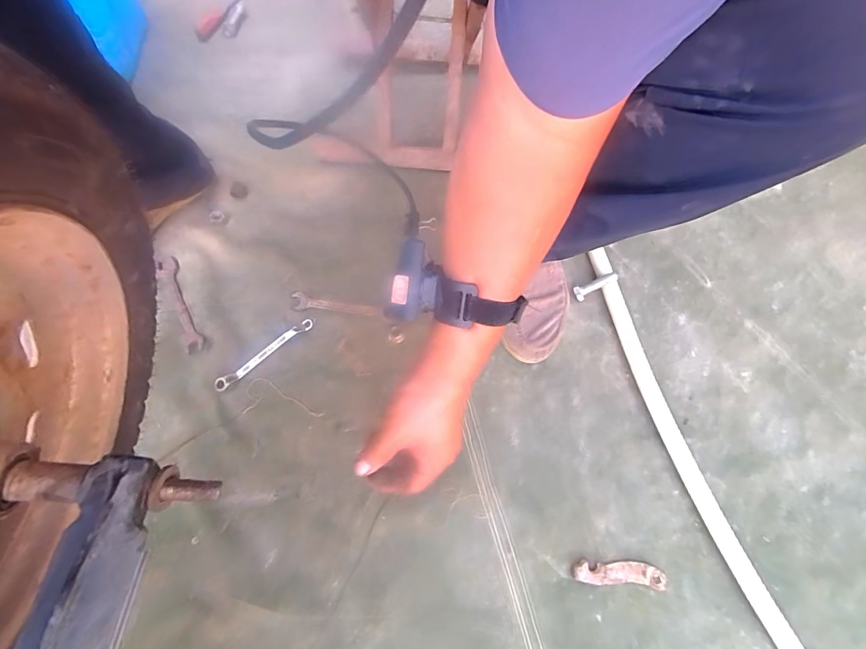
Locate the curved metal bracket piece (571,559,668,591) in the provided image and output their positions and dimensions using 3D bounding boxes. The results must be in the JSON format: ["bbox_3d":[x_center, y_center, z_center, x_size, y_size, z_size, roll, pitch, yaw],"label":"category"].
[{"bbox_3d":[0.203,0.271,0.459,0.100,0.012,0.025,4,70,1],"label":"curved metal bracket piece"}]

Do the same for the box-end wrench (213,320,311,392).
[{"bbox_3d":[-0.216,0.036,0.541,0.138,0.009,0.015,-39,75,-13],"label":"box-end wrench"}]

